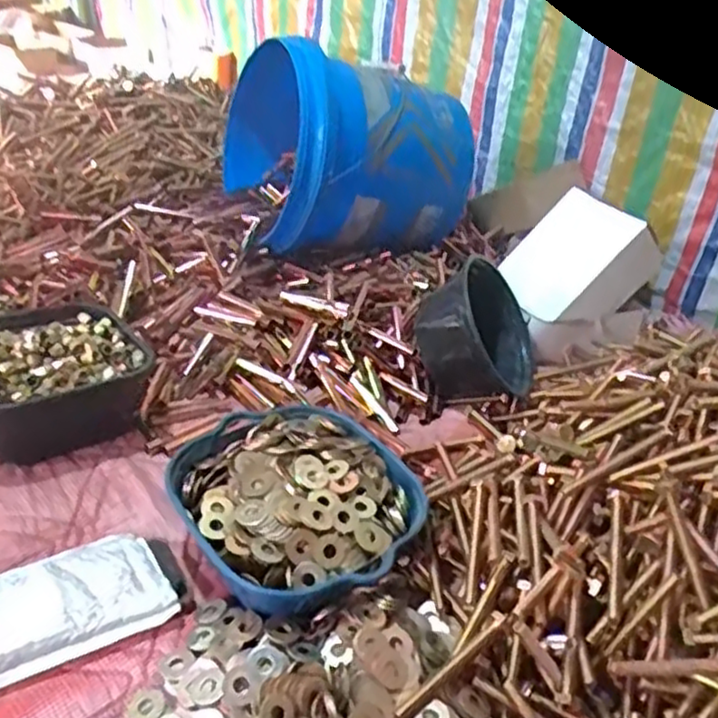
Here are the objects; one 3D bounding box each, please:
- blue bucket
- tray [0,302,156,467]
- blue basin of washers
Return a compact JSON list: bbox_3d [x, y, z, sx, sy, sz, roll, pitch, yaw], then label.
[{"bbox_3d":[-0.012,-0.305,0.981,0.286,0.233,0.286,-11,38,-24],"label":"blue bucket"},{"bbox_3d":[-0.304,0.015,0.698,0.174,0.069,0.172,-18,41,-33],"label":"tray"},{"bbox_3d":[-0.050,0.111,0.593,0.193,0.058,0.205,5,34,-3],"label":"blue basin of washers"}]

